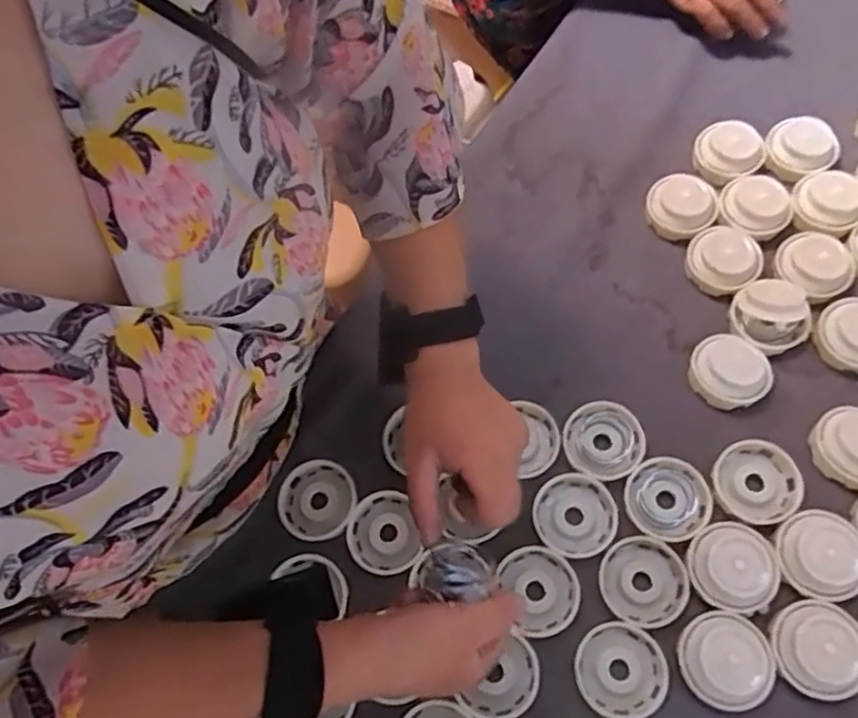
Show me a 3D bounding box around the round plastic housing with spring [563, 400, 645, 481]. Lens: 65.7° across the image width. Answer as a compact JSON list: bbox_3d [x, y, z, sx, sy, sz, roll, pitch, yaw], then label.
[{"bbox_3d":[0.139,0.064,0.531,0.058,0.014,0.060,-4,66,9],"label":"round plastic housing with spring"}]

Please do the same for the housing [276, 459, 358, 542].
[{"bbox_3d":[-0.091,0.116,0.545,0.061,0.017,0.065,-4,66,9],"label":"housing"}]

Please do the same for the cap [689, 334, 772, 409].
[{"bbox_3d":[0.244,0.010,0.541,0.055,0.022,0.062,-40,65,-8],"label":"cap"}]

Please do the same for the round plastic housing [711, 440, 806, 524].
[{"bbox_3d":[0.251,0.095,0.509,0.062,0.014,0.057,-1,66,2],"label":"round plastic housing"}]

